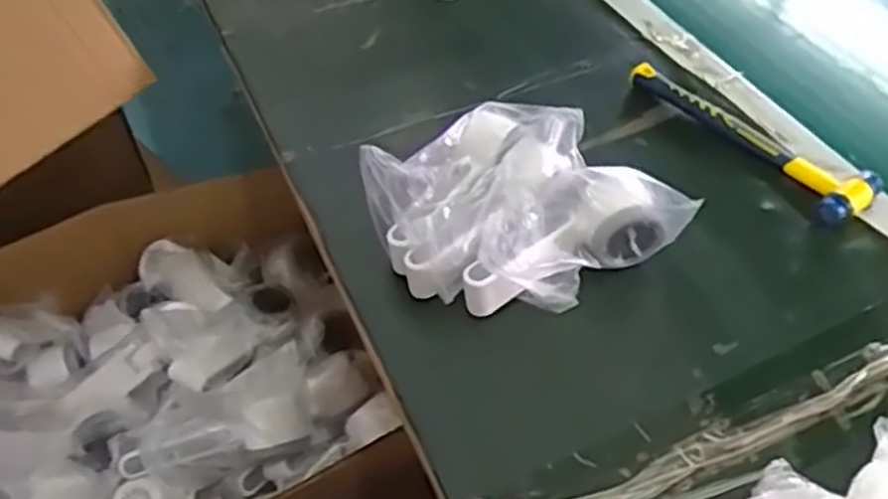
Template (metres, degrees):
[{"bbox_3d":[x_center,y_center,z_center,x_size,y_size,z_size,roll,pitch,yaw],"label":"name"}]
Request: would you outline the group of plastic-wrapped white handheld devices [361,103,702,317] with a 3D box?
[{"bbox_3d":[0.051,-0.035,0.627,0.206,0.092,0.177,-19,50,-12],"label":"group of plastic-wrapped white handheld devices"}]

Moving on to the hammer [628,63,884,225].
[{"bbox_3d":[0.272,-0.107,0.710,0.055,0.022,0.245,-28,52,-18],"label":"hammer"}]

